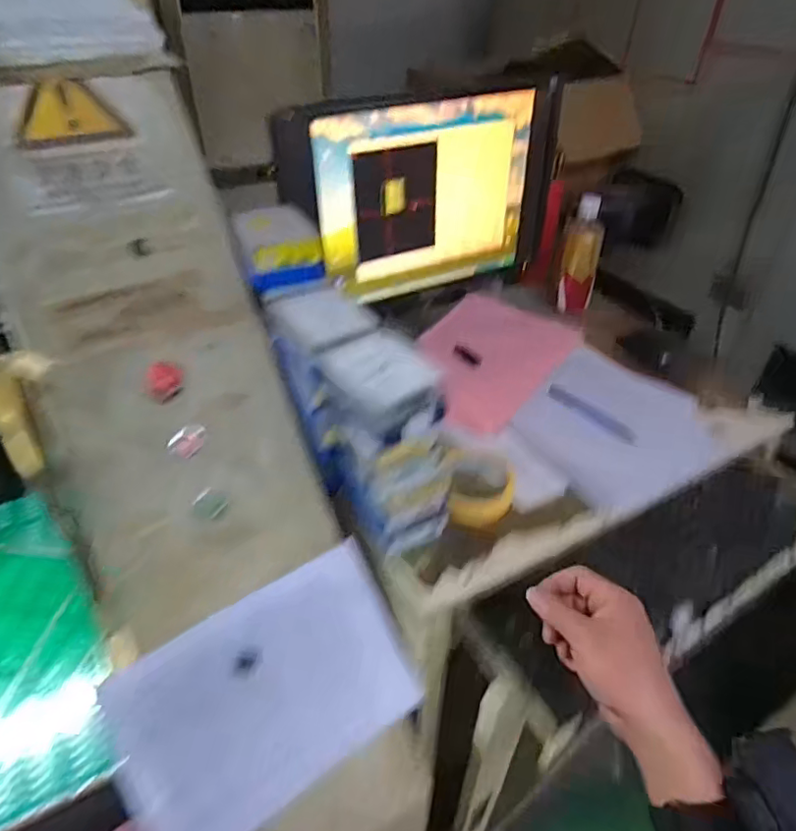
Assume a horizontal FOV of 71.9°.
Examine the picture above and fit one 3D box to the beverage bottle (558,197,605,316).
[{"bbox_3d":[0.305,-0.266,0.916,0.064,0.173,0.060,12,43,14],"label":"beverage bottle"}]

